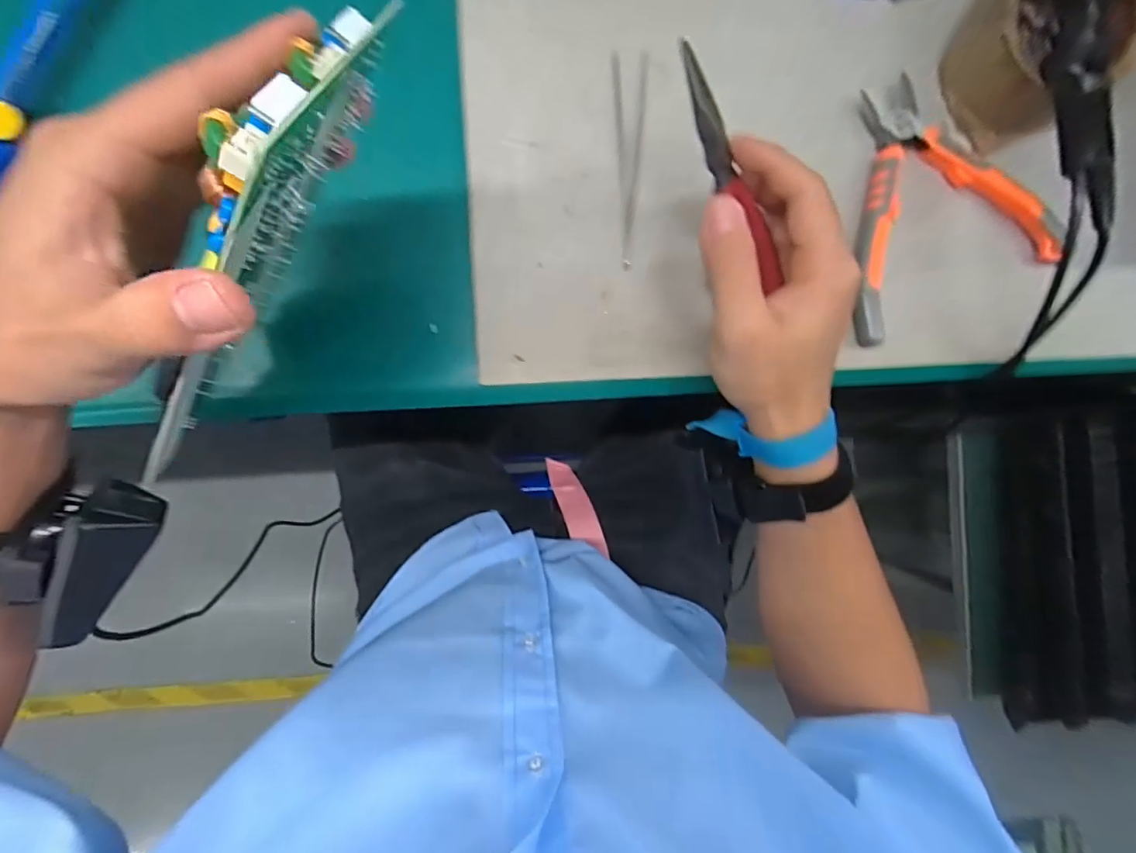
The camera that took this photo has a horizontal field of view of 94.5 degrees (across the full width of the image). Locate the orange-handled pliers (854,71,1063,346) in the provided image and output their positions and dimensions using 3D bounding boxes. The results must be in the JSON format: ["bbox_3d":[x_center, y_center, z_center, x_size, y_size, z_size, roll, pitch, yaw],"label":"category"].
[{"bbox_3d":[0.208,-0.135,0.312,0.125,0.020,0.131,-26,91,-2],"label":"orange-handled pliers"}]

